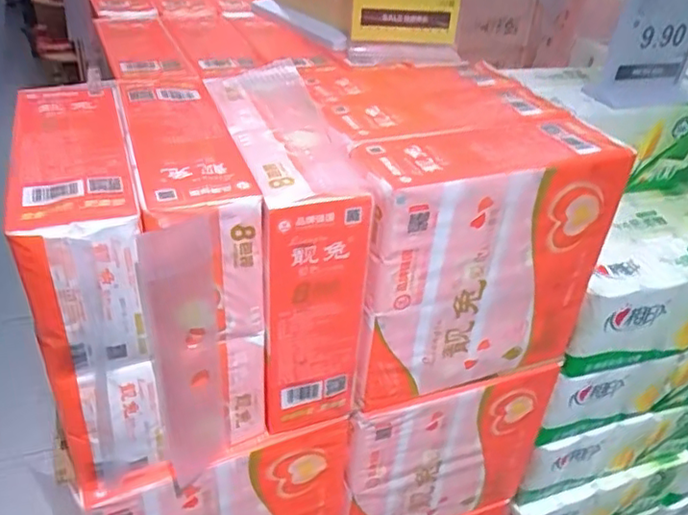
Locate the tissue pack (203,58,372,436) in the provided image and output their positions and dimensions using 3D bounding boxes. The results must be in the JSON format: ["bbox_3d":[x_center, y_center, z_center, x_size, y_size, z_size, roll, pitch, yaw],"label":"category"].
[{"bbox_3d":[-0.064,-0.018,0.661,0.107,0.287,0.282,-11,35,-14],"label":"tissue pack"}]

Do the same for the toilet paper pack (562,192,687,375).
[{"bbox_3d":[0.422,0.022,0.864,0.362,0.142,0.195,-11,35,-15],"label":"toilet paper pack"}]

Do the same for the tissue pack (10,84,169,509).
[{"bbox_3d":[-0.237,0.024,0.588,0.103,0.297,0.270,-11,35,-15],"label":"tissue pack"}]

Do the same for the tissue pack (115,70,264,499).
[{"bbox_3d":[-0.146,0.019,0.607,0.113,0.298,0.267,-11,35,-14],"label":"tissue pack"}]

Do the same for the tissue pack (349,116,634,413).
[{"bbox_3d":[0.142,0.010,0.653,0.279,0.285,0.080,-15,36,-20],"label":"tissue pack"}]

